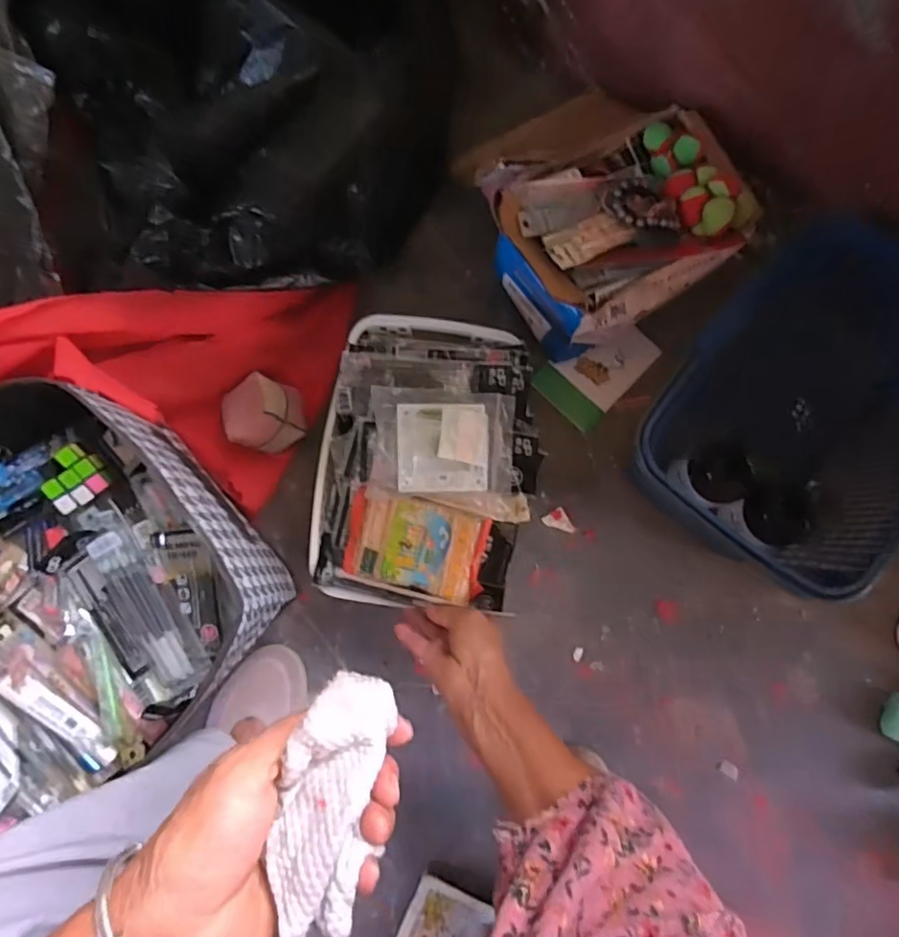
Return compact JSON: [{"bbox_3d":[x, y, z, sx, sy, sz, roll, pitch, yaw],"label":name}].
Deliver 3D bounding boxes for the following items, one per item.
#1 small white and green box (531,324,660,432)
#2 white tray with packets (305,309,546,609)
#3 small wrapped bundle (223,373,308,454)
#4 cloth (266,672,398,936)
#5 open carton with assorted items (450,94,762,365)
[{"bbox_3d":[0.175,-0.121,0.690,0.089,0.012,0.135,42,92,6],"label":"small white and green box"},{"bbox_3d":[-0.023,-0.016,0.576,0.210,0.060,0.293,3,81,3],"label":"white tray with packets"},{"bbox_3d":[-0.210,-0.061,0.647,0.078,0.048,0.082,0,81,3],"label":"small wrapped bundle"},{"bbox_3d":[-0.051,0.139,0.242,0.036,0.030,0.098,8,67,4],"label":"cloth"},{"bbox_3d":[0.168,-0.250,0.602,0.235,0.149,0.177,-25,81,-1],"label":"open carton with assorted items"}]

